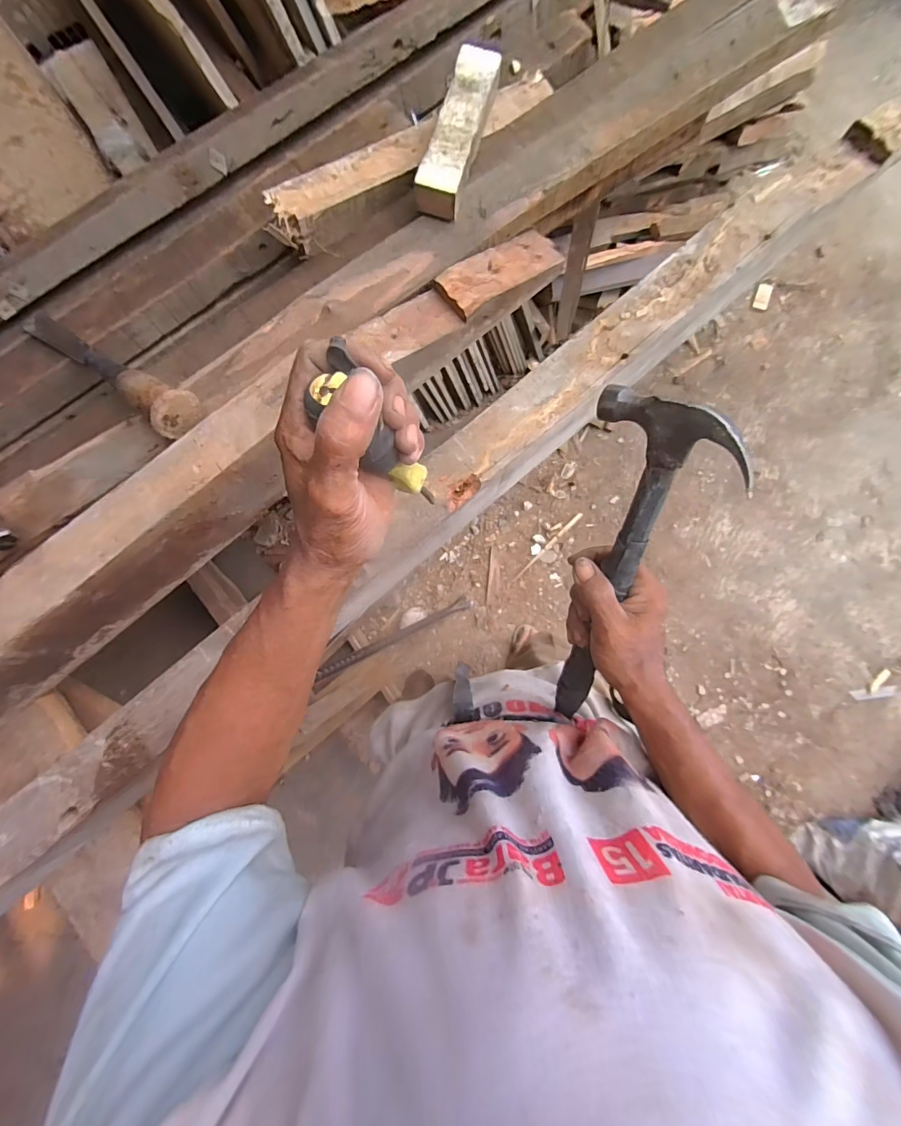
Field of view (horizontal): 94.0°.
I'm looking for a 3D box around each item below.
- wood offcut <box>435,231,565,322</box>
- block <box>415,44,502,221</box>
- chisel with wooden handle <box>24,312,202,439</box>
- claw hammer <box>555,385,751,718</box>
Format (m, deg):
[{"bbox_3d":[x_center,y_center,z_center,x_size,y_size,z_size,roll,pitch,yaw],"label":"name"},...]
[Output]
[{"bbox_3d":[0.062,-0.350,0.508,0.167,0.023,0.060,-36,83,-18],"label":"wood offcut"},{"bbox_3d":[0.011,-0.485,0.471,0.049,0.028,0.198,15,83,2],"label":"block"},{"bbox_3d":[-0.379,-0.219,0.464,0.241,0.051,0.049,35,84,5],"label":"chisel with wooden handle"},{"bbox_3d":[0.155,0.016,0.350,0.100,0.028,0.290,20,125,34],"label":"claw hammer"}]

